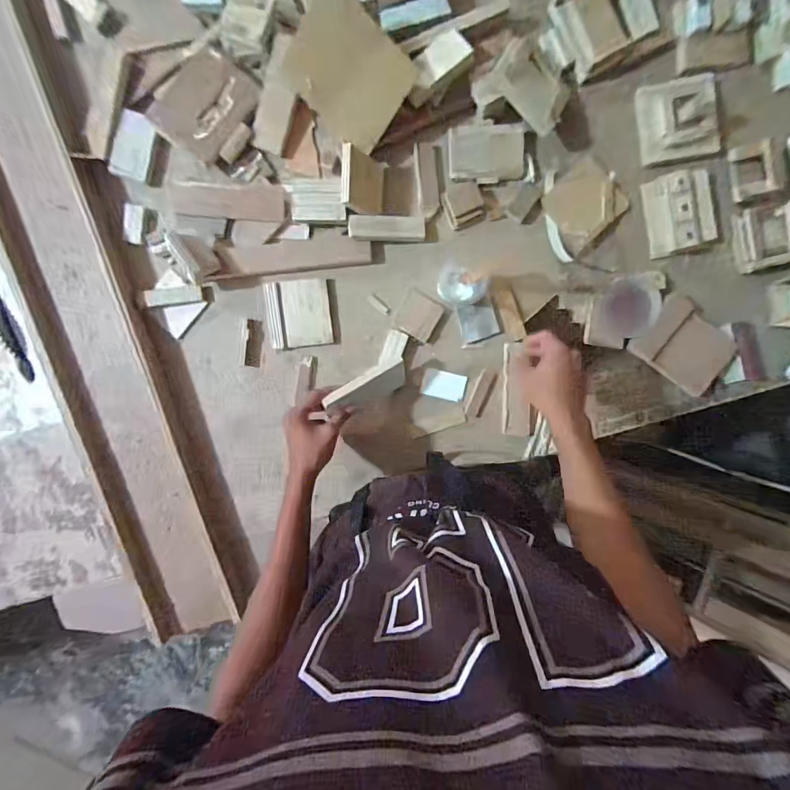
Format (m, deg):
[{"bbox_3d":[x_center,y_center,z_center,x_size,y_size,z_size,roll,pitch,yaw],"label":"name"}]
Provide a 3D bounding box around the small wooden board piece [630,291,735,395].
[{"bbox_3d":[0.479,-0.082,0.615,0.138,0.012,0.121,37,95,-6],"label":"small wooden board piece"}]

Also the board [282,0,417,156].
[{"bbox_3d":[-0.065,-0.451,0.530,0.156,0.017,0.134,34,129,-24],"label":"board"}]

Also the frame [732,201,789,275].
[{"bbox_3d":[0.600,-0.253,0.594,0.094,0.031,0.098,-12,98,0],"label":"frame"}]

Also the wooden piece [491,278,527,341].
[{"bbox_3d":[0.186,-0.141,0.616,0.035,0.005,0.104,-20,90,-3],"label":"wooden piece"}]

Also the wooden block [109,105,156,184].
[{"bbox_3d":[-0.409,-0.391,0.588,0.052,0.011,0.100,15,97,-4],"label":"wooden block"}]

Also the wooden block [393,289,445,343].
[{"bbox_3d":[0.039,-0.129,0.615,0.064,0.006,0.066,30,96,-5],"label":"wooden block"}]

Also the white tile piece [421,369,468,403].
[{"bbox_3d":[0.084,-0.016,0.638,0.072,0.004,0.046,13,97,-3],"label":"white tile piece"}]

